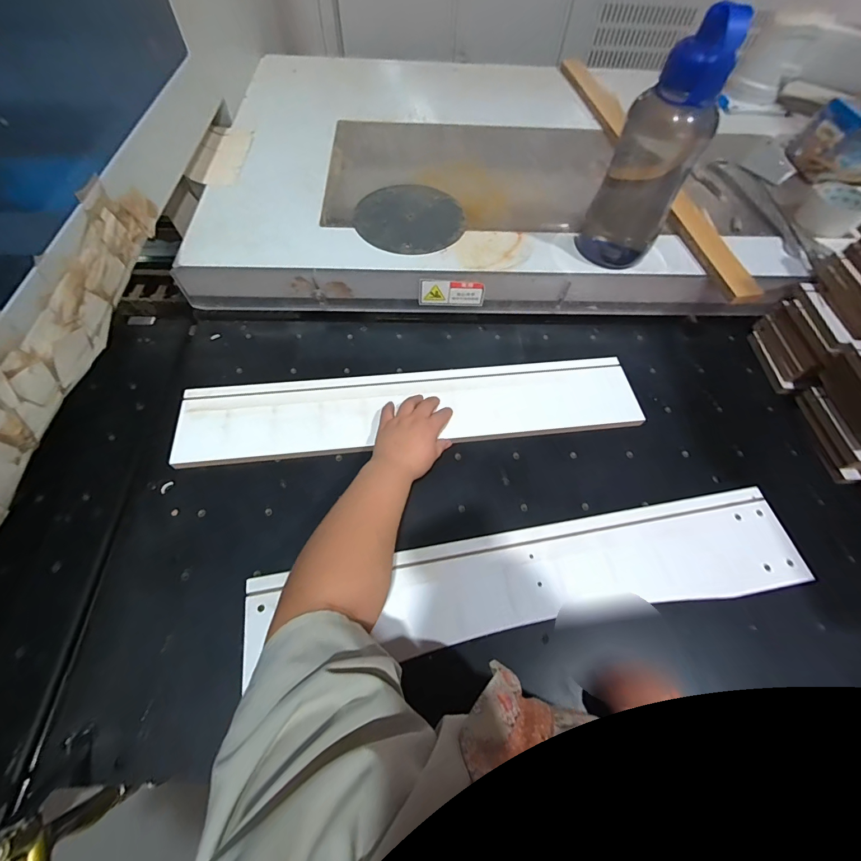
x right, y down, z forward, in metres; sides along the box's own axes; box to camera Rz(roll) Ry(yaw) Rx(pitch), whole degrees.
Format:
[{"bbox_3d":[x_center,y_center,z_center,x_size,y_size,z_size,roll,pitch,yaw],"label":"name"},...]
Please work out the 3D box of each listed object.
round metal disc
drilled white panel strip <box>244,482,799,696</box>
[{"bbox_3d":[-0.033,-0.352,0.642,0.175,0.006,0.170,1,61,-1],"label":"round metal disc"},{"bbox_3d":[0.123,0.174,0.467,0.660,0.022,0.118,-8,62,-6],"label":"drilled white panel strip"}]

